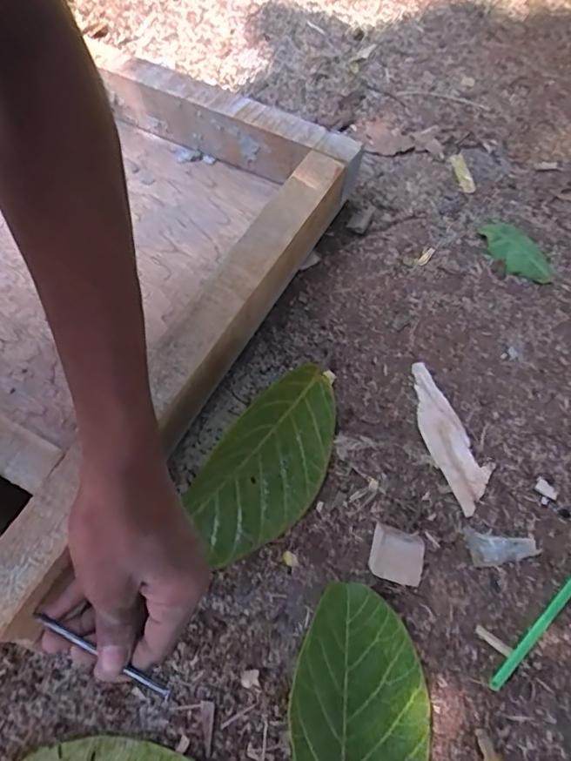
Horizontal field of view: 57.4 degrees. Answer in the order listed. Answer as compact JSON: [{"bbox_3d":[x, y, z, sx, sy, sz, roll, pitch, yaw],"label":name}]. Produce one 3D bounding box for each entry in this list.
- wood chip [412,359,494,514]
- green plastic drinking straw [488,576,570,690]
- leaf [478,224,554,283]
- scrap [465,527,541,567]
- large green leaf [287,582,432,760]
[{"bbox_3d":[0.135,0.045,0.445,0.039,0.004,0.130,-21,67,-11],"label":"wood chip"},{"bbox_3d":[0.209,0.163,0.391,0.169,0.004,0.009,-40,72,-18],"label":"green plastic drinking straw"},{"bbox_3d":[0.232,-0.130,0.525,0.050,0.008,0.084,-38,71,-17],"label":"leaf"},{"bbox_3d":[0.170,0.129,0.407,0.054,0.007,0.028,-2,65,-2],"label":"scrap"},{"bbox_3d":[0.049,0.232,0.340,0.095,0.035,0.176,10,65,4],"label":"large green leaf"}]

